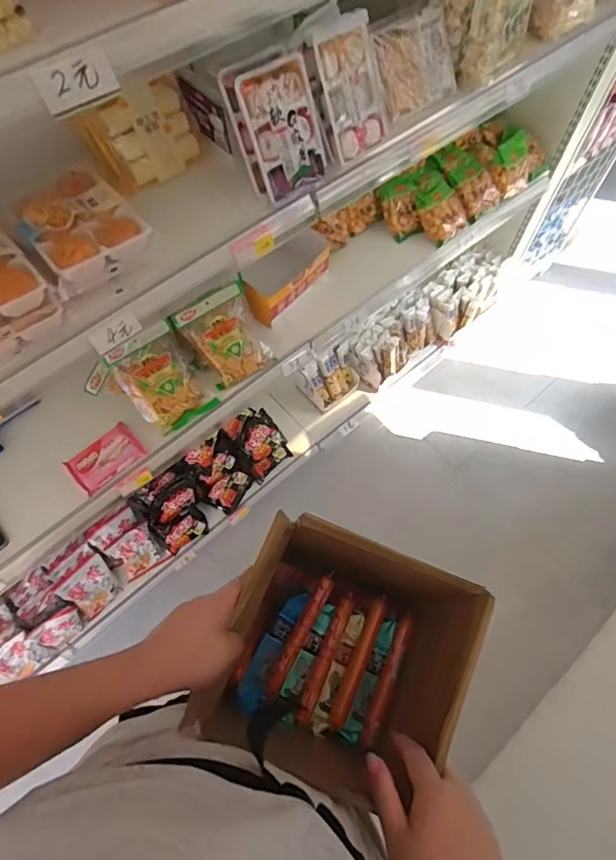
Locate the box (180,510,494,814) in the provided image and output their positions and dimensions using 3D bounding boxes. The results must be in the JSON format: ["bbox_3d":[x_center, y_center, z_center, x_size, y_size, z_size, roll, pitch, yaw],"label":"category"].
[{"bbox_3d":[0.044,0.260,0.572,0.235,0.223,0.225,19,66,9],"label":"box"}]

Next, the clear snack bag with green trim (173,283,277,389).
[{"bbox_3d":[-0.174,-0.194,1.061,0.145,0.058,0.183,-34,106,-16],"label":"clear snack bag with green trim"}]

